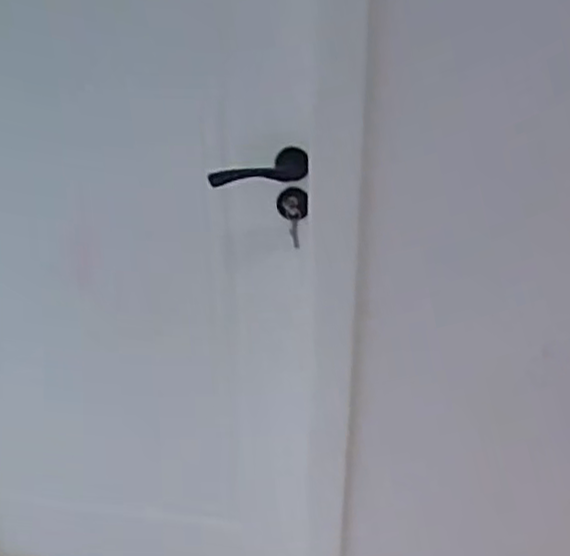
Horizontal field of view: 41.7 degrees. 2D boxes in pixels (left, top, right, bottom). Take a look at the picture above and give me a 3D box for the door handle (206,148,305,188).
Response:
[{"bbox_3d":[-0.033,-0.134,0.910,0.121,0.044,0.038,-3,33,5],"label":"door handle"}]

